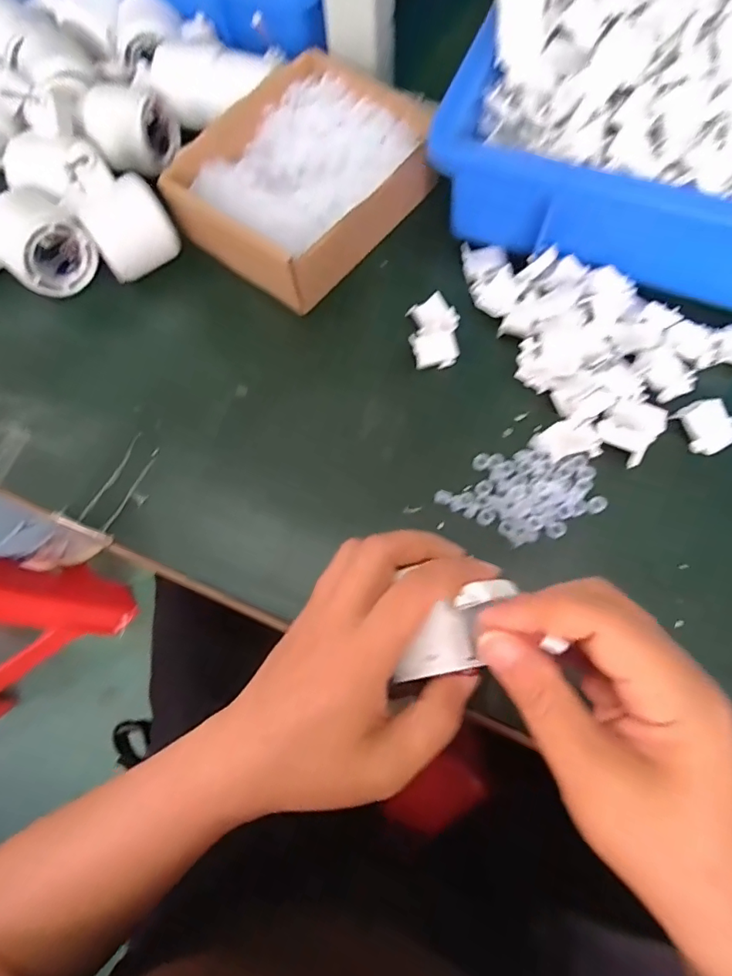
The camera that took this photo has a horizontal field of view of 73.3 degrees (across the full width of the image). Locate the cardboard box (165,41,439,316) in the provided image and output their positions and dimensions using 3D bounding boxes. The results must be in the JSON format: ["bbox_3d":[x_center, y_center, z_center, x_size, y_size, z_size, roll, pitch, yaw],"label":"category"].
[{"bbox_3d":[-0.045,-0.234,0.373,0.146,0.046,0.182,39,77,14],"label":"cardboard box"}]

